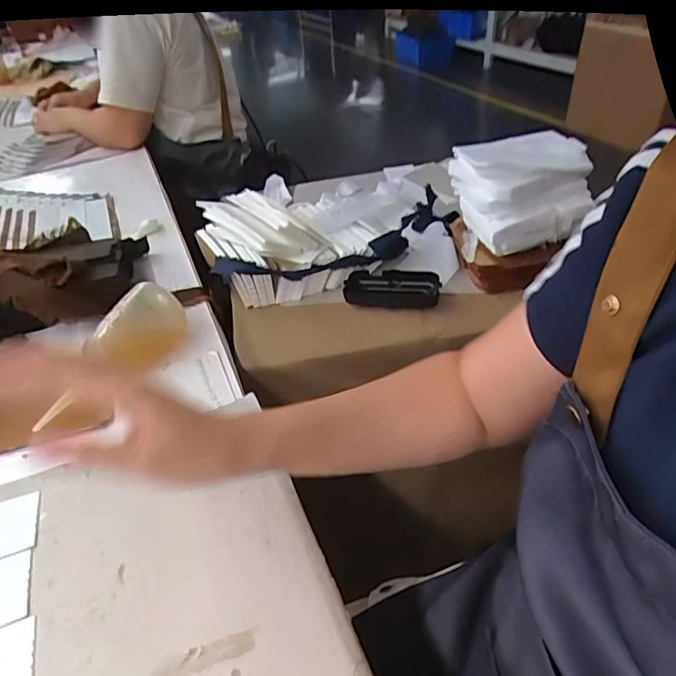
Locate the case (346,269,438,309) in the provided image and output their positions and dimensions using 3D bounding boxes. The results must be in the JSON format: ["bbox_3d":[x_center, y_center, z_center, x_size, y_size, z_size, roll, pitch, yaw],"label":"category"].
[{"bbox_3d":[0.064,-0.060,0.627,0.109,0.023,0.052,4,40,9],"label":"case"}]

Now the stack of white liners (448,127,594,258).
[{"bbox_3d":[0.216,-0.180,0.628,0.134,0.095,0.121,-10,39,-7],"label":"stack of white liners"}]

